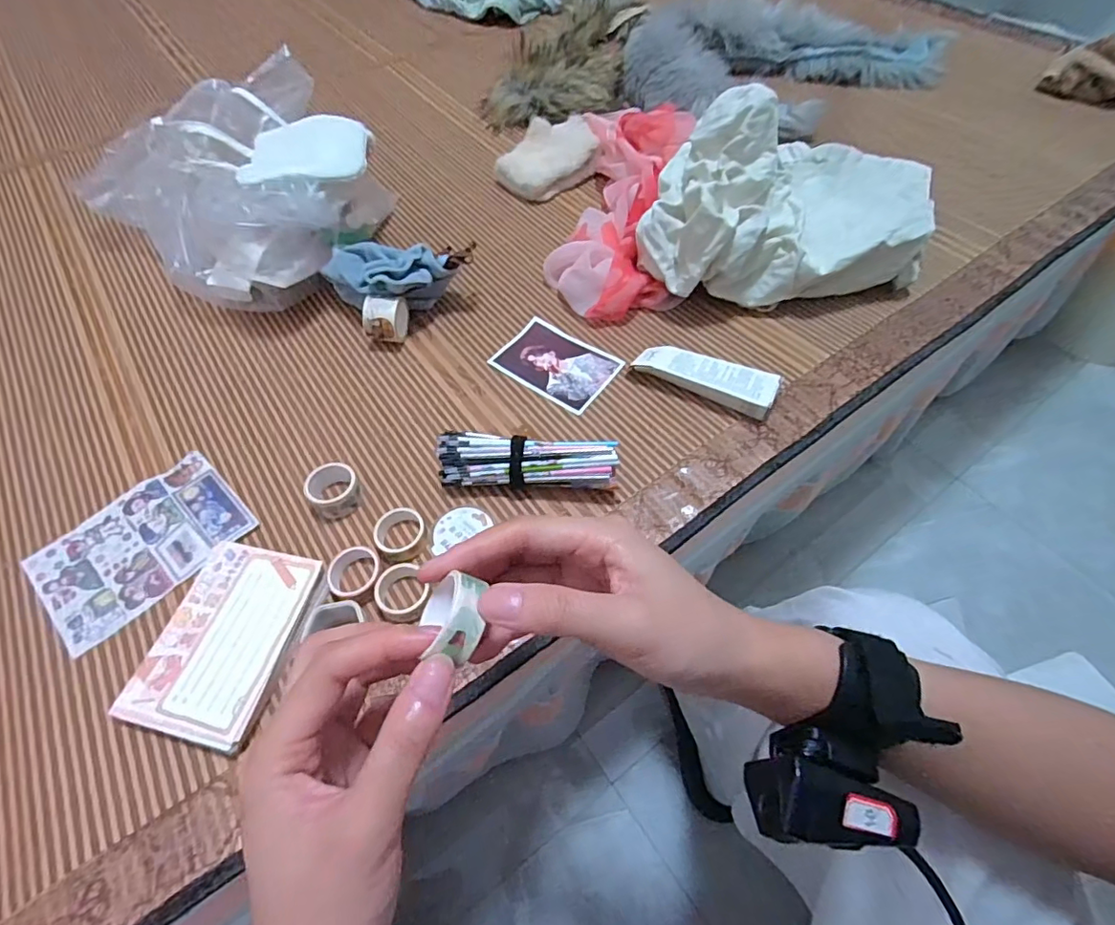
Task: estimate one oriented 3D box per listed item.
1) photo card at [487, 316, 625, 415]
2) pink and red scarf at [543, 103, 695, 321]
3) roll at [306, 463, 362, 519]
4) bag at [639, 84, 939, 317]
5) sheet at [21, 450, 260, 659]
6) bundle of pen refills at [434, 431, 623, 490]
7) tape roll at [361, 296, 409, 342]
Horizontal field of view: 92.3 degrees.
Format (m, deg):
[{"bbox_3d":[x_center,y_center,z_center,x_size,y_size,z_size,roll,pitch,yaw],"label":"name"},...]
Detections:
[{"bbox_3d":[-0.001,-0.091,0.494,0.105,0.004,0.072,33,65,21],"label":"photo card"},{"bbox_3d":[0.074,-0.293,0.595,0.129,0.059,0.348,7,58,5],"label":"pink and red scarf"},{"bbox_3d":[-0.169,0.021,0.408,0.036,0.025,0.033,0,57,1],"label":"roll"},{"bbox_3d":[0.238,-0.252,0.519,0.324,0.139,0.173,-10,58,-6],"label":"bag"},{"bbox_3d":[-0.308,0.059,0.398,0.101,0.010,0.135,38,65,22],"label":"sheet"},{"bbox_3d":[-0.023,0.003,0.409,0.132,0.038,0.034,3,57,3],"label":"bundle of pen refills"},{"bbox_3d":[-0.160,-0.134,0.500,0.034,0.045,0.041,-2,57,-1],"label":"tape roll"}]

